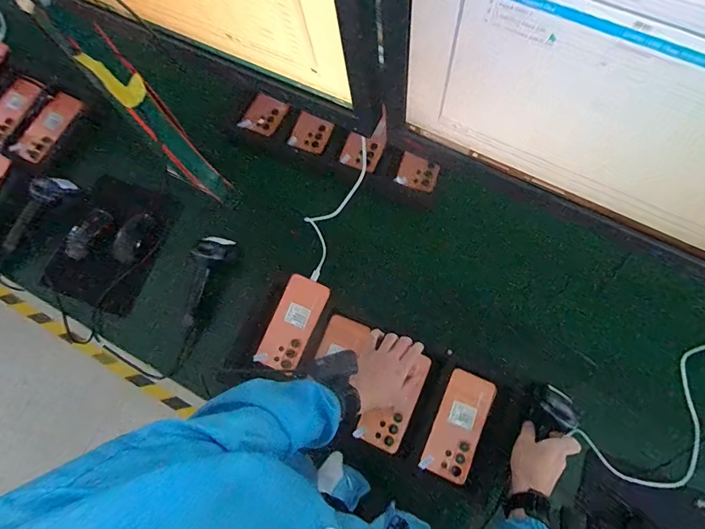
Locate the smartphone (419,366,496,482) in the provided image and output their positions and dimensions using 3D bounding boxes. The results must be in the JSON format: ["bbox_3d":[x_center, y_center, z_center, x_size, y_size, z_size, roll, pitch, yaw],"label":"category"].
[{"bbox_3d":[0.177,0.266,0.666,0.079,0.011,0.170,24,77,8],"label":"smartphone"}]

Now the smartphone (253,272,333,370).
[{"bbox_3d":[-0.106,0.106,0.713,0.076,0.007,0.167,25,88,4],"label":"smartphone"}]

